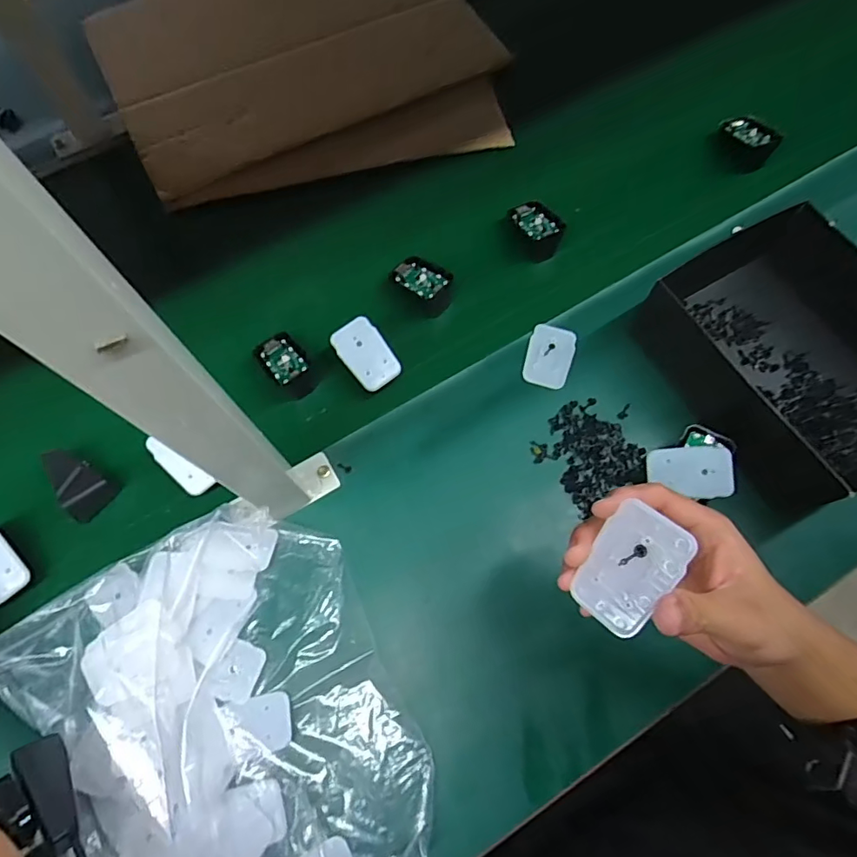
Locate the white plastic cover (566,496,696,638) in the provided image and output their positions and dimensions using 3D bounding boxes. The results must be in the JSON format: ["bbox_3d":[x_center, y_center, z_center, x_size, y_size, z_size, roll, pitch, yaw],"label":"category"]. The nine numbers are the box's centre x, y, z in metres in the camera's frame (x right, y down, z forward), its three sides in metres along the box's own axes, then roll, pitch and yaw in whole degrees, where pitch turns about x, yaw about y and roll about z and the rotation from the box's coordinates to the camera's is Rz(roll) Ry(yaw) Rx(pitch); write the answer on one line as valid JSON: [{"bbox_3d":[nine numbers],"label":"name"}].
[{"bbox_3d":[0.107,0.077,0.285,0.041,0.006,0.068,37,112,33],"label":"white plastic cover"}]

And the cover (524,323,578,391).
[{"bbox_3d":[0.124,-0.073,0.539,0.046,0.005,0.067,18,70,6],"label":"cover"}]

